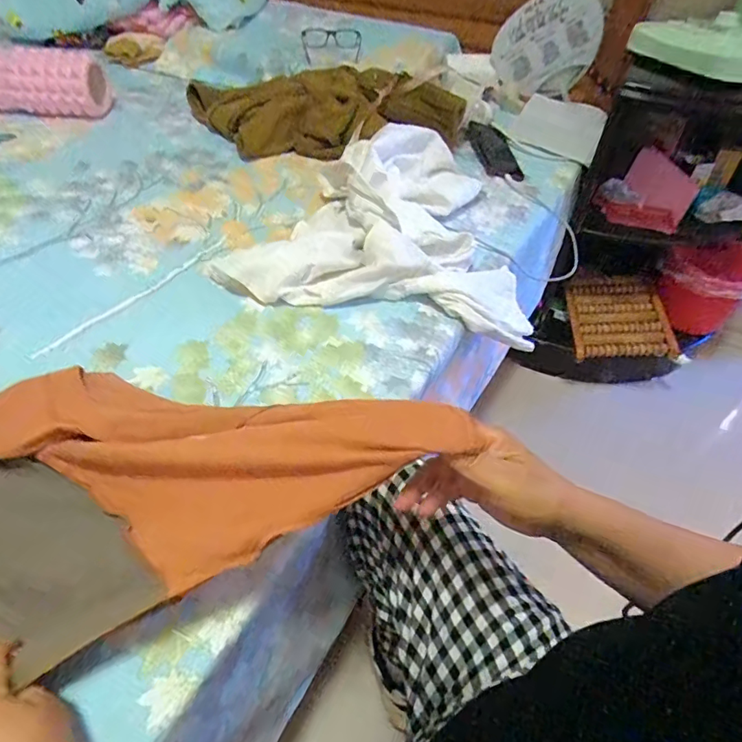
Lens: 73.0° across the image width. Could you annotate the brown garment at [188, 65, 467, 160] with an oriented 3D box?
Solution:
[{"bbox_3d":[-0.100,-0.492,0.955,0.535,0.117,0.209,10,47,3],"label":"brown garment"}]

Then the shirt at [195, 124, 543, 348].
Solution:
[{"bbox_3d":[0.017,-0.223,0.750,0.427,0.124,0.353,3,47,-3],"label":"shirt"}]

